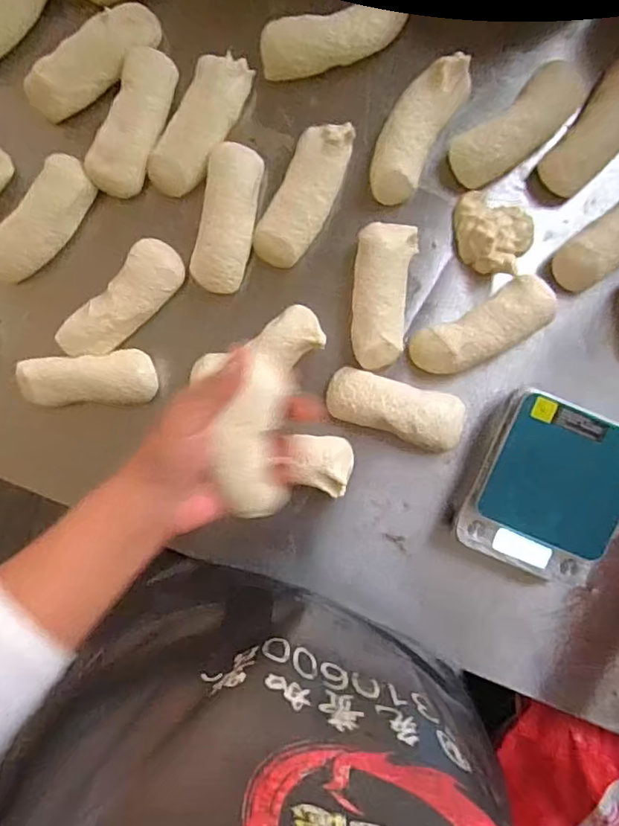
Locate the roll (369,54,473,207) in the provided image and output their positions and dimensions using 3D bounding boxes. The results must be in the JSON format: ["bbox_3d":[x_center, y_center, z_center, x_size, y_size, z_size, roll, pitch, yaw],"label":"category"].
[{"bbox_3d":[0.079,-0.212,0.425,0.042,0.040,0.106,30,94,1],"label":"roll"}]

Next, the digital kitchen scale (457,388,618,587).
[{"bbox_3d":[0.179,0.057,0.416,0.102,0.025,0.126,21,94,1],"label":"digital kitchen scale"}]

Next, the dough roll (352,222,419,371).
[{"bbox_3d":[0.055,-0.089,0.438,0.043,0.028,0.106,8,93,2],"label":"dough roll"}]

